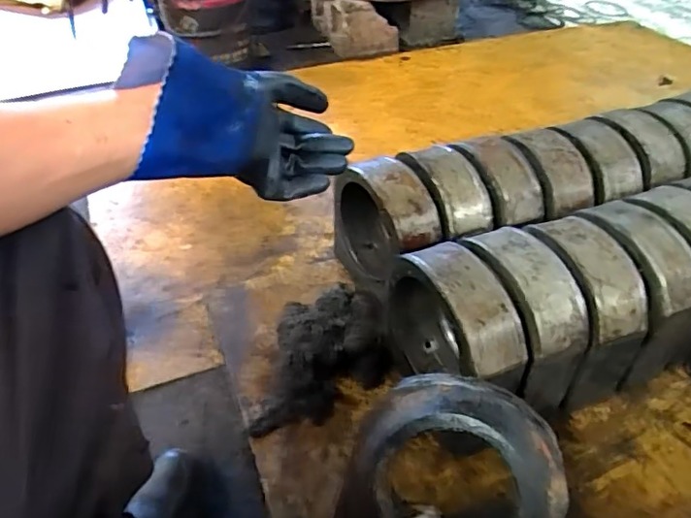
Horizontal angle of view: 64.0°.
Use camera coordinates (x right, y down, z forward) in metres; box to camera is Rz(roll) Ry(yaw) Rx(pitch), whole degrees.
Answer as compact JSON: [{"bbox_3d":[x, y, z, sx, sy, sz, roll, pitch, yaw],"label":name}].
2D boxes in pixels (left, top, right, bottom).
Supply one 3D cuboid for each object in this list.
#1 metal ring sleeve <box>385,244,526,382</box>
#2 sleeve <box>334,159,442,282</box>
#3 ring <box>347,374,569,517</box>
[{"bbox_3d":[0.150,0.095,0.767,0.091,0.197,0.205,-17,44,-19],"label":"metal ring sleeve"},{"bbox_3d":[0.067,-0.052,0.959,0.091,0.213,0.216,-26,47,-27],"label":"sleeve"},{"bbox_3d":[0.118,0.231,0.576,0.207,0.043,0.201,-1,83,11],"label":"ring"}]

